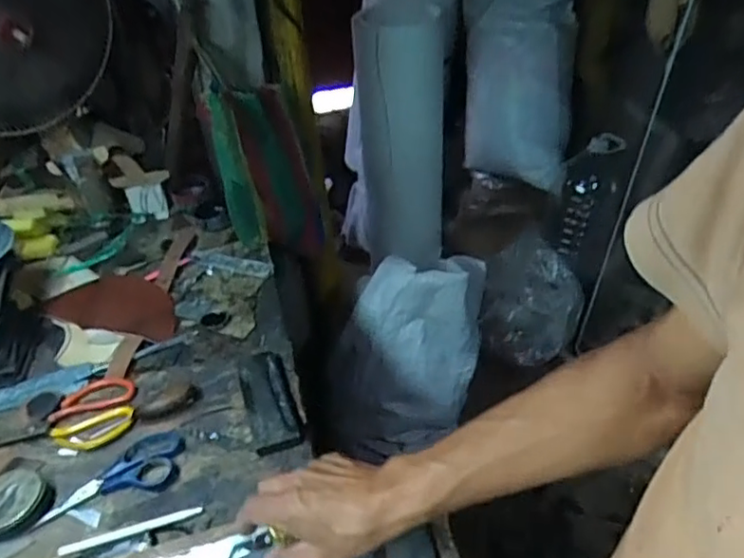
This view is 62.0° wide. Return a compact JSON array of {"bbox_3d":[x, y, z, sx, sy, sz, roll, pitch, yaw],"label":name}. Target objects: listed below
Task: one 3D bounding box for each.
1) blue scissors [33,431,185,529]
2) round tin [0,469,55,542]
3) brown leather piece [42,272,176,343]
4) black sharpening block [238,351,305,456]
[{"bbox_3d":[-0.285,0.217,0.681,0.157,0.009,0.073,-18,37,-15],"label":"blue scissors"},{"bbox_3d":[-0.386,0.239,0.661,0.069,0.022,0.076,25,46,36],"label":"round tin"},{"bbox_3d":[-0.392,0.040,0.963,0.257,0.026,0.120,13,40,25],"label":"brown leather piece"},{"bbox_3d":[-0.123,0.143,0.737,0.053,0.022,0.147,-16,37,-11],"label":"black sharpening block"}]

